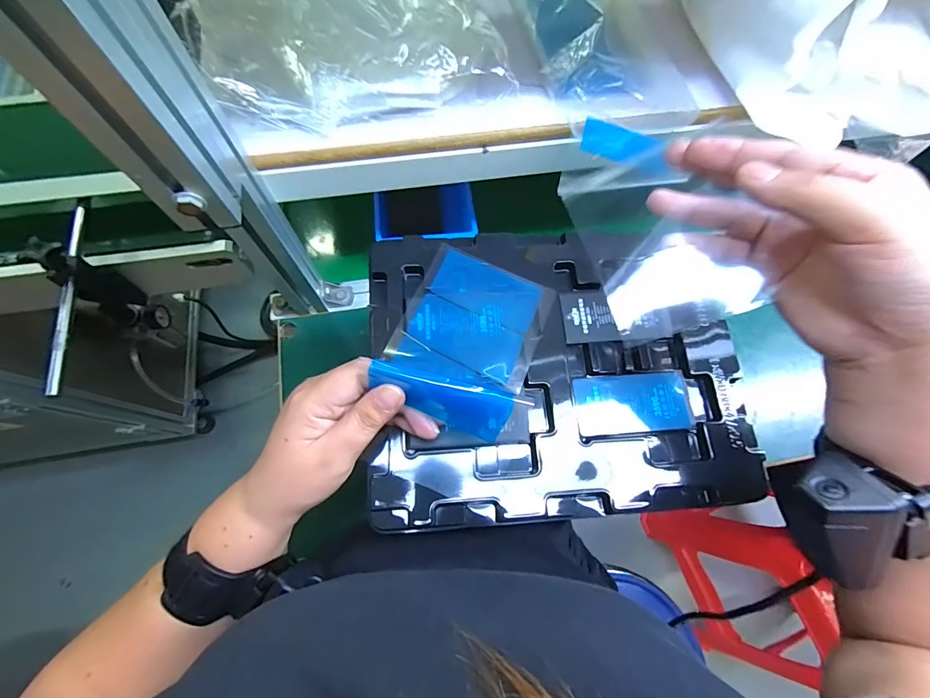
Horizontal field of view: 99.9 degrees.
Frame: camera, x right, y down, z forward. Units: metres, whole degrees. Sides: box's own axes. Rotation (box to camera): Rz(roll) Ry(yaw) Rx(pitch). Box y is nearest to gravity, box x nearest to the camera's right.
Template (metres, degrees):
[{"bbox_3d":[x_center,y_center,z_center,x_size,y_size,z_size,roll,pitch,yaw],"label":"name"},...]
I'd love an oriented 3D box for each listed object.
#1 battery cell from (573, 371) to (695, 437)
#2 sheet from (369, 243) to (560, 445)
[{"bbox_3d":[0.126,0.040,0.294,0.087,0.005,0.043,-4,72,-4],"label":"battery cell"},{"bbox_3d":[0.007,-0.014,0.274,0.109,0.064,0.132,16,71,3],"label":"sheet"}]

